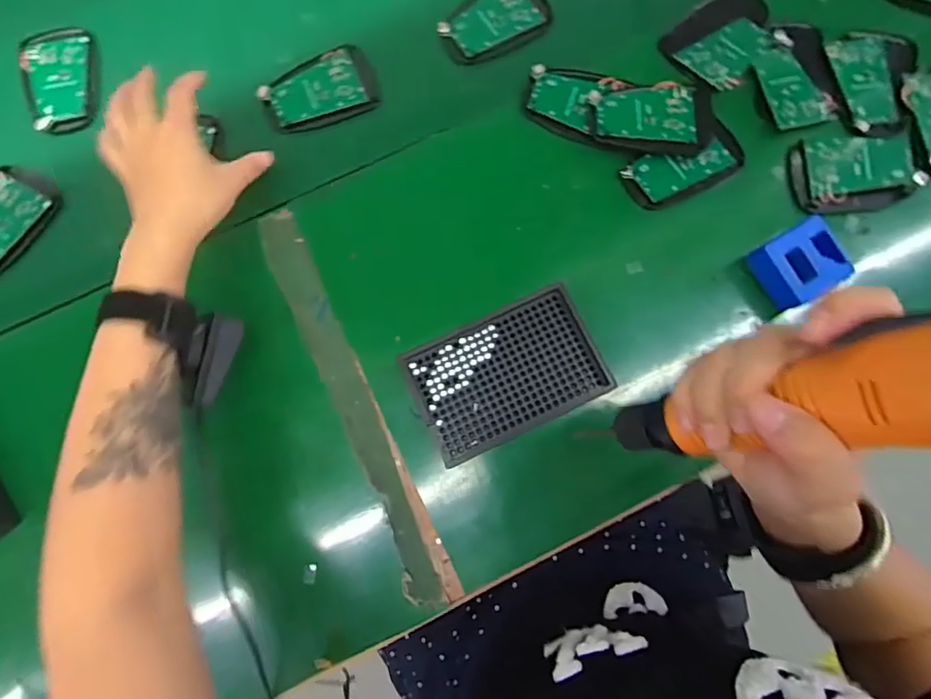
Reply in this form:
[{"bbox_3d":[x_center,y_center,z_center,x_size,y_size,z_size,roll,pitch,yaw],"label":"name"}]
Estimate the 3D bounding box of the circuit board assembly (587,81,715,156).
[{"bbox_3d":[0.152,-0.187,0.441,0.094,0.017,0.059,-3,81,0],"label":"circuit board assembly"}]

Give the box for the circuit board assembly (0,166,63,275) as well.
[{"bbox_3d":[-0.390,-0.106,0.453,0.061,0.015,0.098,28,82,5],"label":"circuit board assembly"}]

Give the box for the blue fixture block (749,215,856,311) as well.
[{"bbox_3d":[0.250,-0.063,0.409,0.053,0.035,0.051,-30,81,-4],"label":"blue fixture block"}]

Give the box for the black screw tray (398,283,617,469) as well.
[{"bbox_3d":[0.031,0.018,0.408,0.136,0.021,0.088,-26,81,-3],"label":"black screw tray"}]

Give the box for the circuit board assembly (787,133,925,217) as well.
[{"bbox_3d":[0.312,-0.141,0.430,0.093,0.016,0.061,-5,81,0],"label":"circuit board assembly"}]

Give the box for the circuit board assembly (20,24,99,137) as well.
[{"bbox_3d":[-0.355,-0.237,0.474,0.063,0.010,0.097,-13,81,-1],"label":"circuit board assembly"}]

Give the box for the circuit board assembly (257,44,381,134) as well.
[{"bbox_3d":[-0.128,-0.226,0.472,0.096,0.011,0.062,-20,81,-2],"label":"circuit board assembly"}]

